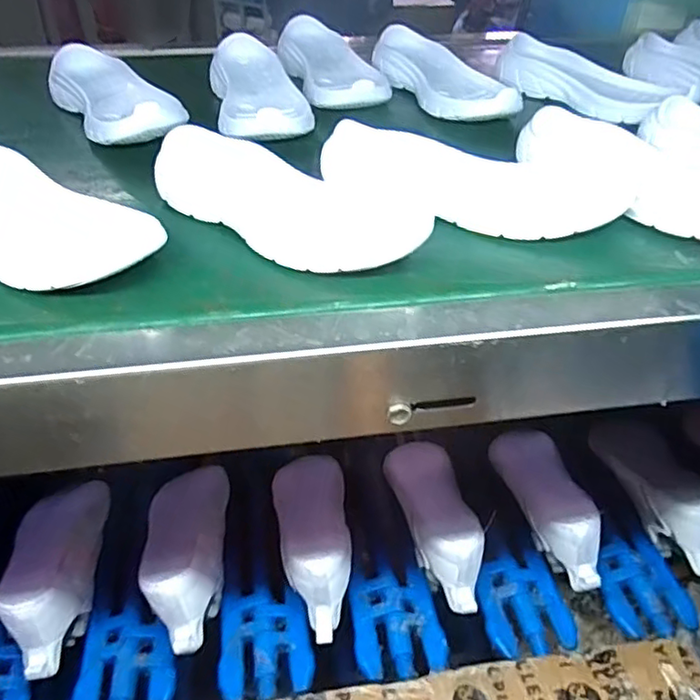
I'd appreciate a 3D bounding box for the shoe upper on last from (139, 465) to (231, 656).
[{"bbox_3d":[-0.174,0.212,0.670,0.077,0.096,0.223,-2,41,-4],"label":"shoe upper on last"}]

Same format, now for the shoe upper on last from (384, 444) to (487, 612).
[{"bbox_3d":[0.096,0.189,0.712,0.079,0.090,0.234,-3,41,-6],"label":"shoe upper on last"}]

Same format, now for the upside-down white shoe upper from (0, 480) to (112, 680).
[{"bbox_3d":[-0.317,0.225,0.659,0.075,0.087,0.226,-4,41,-7],"label":"upside-down white shoe upper"}]

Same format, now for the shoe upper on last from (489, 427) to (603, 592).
[{"bbox_3d":[0.228,0.171,0.727,0.072,0.094,0.218,-2,41,-5],"label":"shoe upper on last"}]

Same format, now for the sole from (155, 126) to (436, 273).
[{"bbox_3d":[-0.049,-0.124,0.480,0.219,0.038,0.114,27,47,26],"label":"sole"}]

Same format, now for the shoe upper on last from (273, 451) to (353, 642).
[{"bbox_3d":[-0.042,0.206,0.702,0.080,0.081,0.235,-2,28,-5],"label":"shoe upper on last"}]

